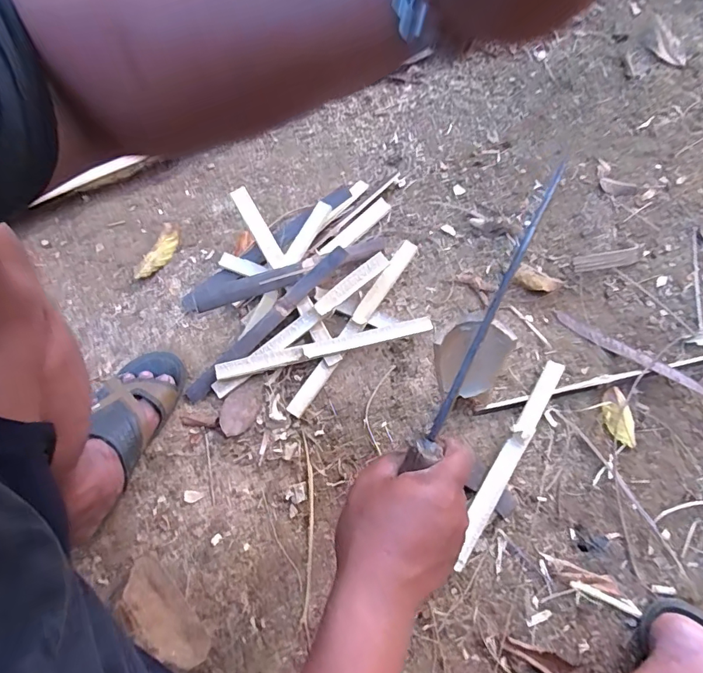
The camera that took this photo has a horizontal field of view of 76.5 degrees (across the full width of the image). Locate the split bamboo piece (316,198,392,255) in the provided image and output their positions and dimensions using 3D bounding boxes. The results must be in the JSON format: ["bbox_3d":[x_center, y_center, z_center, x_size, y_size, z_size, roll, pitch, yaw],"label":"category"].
[{"bbox_3d":[0.008,-0.181,0.756,0.157,0.006,0.030,-42,89,-19],"label":"split bamboo piece"}]

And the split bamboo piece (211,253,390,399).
[{"bbox_3d":[-0.075,-0.019,0.671,0.322,0.009,0.025,-39,80,-4],"label":"split bamboo piece"}]

